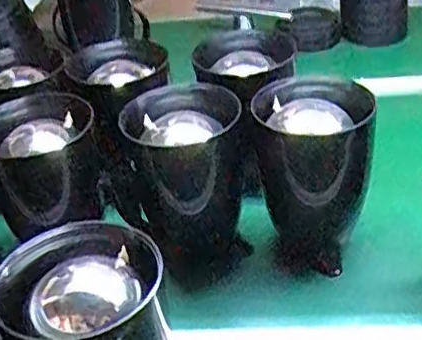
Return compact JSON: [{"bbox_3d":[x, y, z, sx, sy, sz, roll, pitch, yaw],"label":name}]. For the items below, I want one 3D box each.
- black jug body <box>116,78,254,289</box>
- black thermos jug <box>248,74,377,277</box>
[{"bbox_3d":[-0.029,0.026,0.747,0.129,0.212,0.125,-9,34,-4],"label":"black jug body"},{"bbox_3d":[0.119,-0.002,0.733,0.129,0.183,0.138,2,35,13],"label":"black thermos jug"}]

